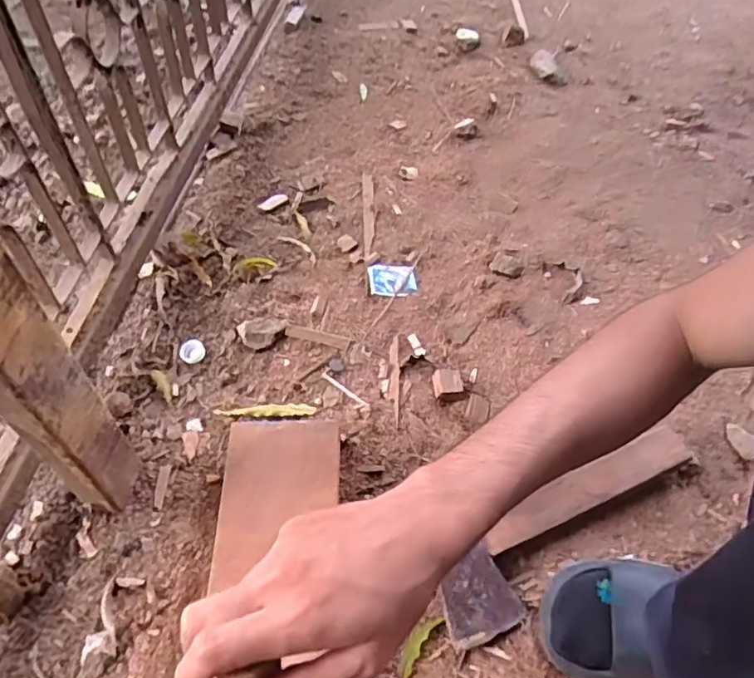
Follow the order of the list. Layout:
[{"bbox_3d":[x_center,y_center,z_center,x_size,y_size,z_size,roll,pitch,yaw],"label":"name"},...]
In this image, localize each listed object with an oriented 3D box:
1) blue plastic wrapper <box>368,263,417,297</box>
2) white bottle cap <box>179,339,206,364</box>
[{"bbox_3d":[0.023,-0.087,0.829,0.068,0.008,0.060,-4,54,-6],"label":"blue plastic wrapper"},{"bbox_3d":[-0.239,0.016,0.742,0.031,0.011,0.033,1,54,-2],"label":"white bottle cap"}]

